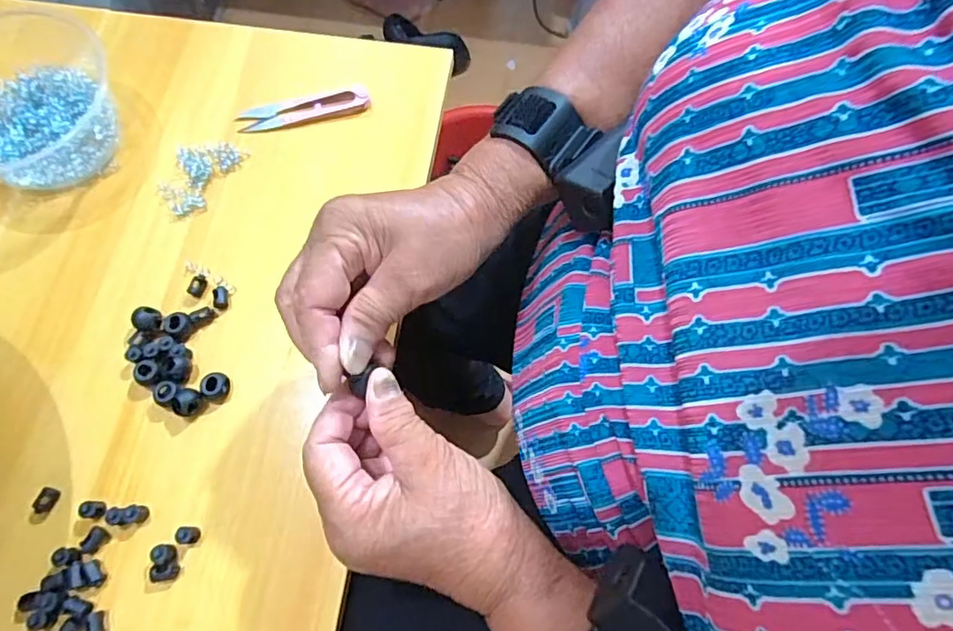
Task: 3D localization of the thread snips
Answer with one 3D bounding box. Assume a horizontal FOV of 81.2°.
[{"bbox_3d":[-0.136,-0.163,0.436,0.101,0.010,0.019,-12,70,-6],"label":"thread snips"}]

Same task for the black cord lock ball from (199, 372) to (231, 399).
[{"bbox_3d":[-0.167,0.045,0.356,0.014,0.014,0.015,0,70,-1],"label":"black cord lock ball"}]

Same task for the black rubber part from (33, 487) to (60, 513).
[{"bbox_3d":[-0.259,0.111,0.333,0.011,0.004,0.015,18,70,5],"label":"black rubber part"}]

